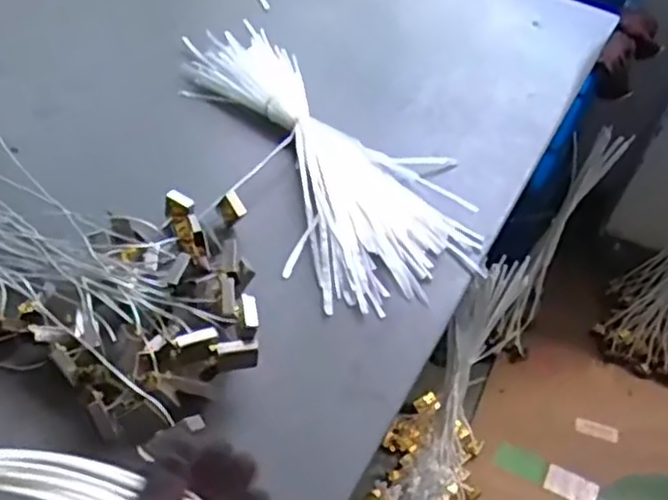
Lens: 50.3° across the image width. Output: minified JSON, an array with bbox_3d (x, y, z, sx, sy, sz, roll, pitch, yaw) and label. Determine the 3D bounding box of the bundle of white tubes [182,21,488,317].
[{"bbox_3d":[-0.005,-0.130,0.801,0.222,0.044,0.464,-16,49,-21],"label":"bundle of white tubes"}]

